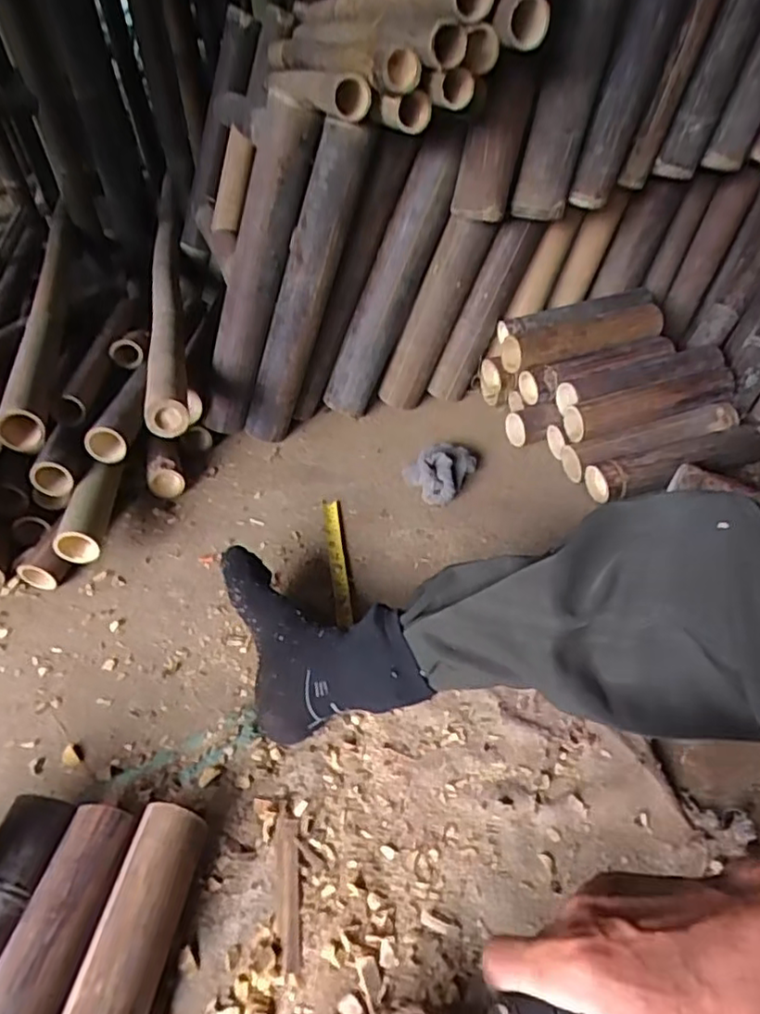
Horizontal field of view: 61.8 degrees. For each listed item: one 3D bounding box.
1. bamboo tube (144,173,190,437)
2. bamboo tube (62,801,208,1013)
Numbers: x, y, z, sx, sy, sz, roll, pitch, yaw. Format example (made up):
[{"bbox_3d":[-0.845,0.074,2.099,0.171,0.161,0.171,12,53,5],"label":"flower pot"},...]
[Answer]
[{"bbox_3d":[-0.454,-0.509,1.342,0.057,0.067,1.307,-11,40,-10],"label":"bamboo tube"},{"bbox_3d":[-0.198,0.366,0.472,0.062,0.065,0.258,4,40,9],"label":"bamboo tube"}]

